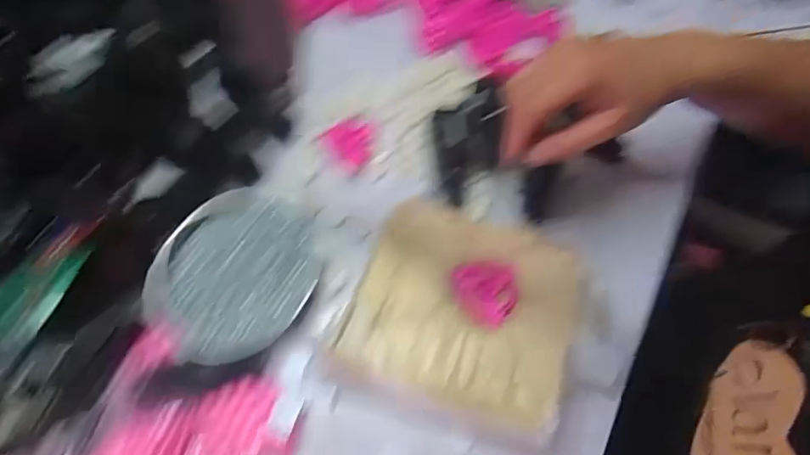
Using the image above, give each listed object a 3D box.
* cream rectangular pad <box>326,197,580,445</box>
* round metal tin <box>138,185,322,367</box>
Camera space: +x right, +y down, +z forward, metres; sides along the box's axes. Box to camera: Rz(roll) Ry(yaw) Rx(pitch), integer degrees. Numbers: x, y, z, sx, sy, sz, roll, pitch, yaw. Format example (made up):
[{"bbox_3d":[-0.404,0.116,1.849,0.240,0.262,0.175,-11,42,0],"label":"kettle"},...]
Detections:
[{"bbox_3d":[0.046,0.064,0.401,0.170,0.033,0.166,16,67,9],"label":"cream rectangular pad"},{"bbox_3d":[-0.145,0.035,0.421,0.130,0.012,0.153,28,69,13],"label":"round metal tin"}]

